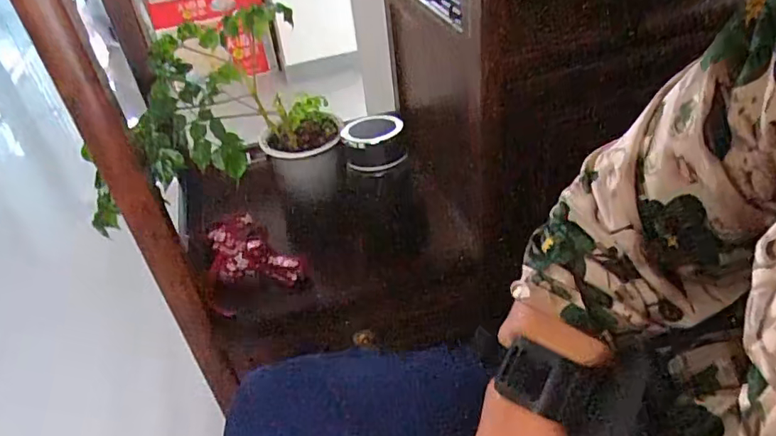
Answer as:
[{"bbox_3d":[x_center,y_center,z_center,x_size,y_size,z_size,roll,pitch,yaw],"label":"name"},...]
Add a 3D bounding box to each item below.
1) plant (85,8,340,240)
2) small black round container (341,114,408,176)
[{"bbox_3d":[-0.182,-0.102,0.657,0.197,0.188,0.313,7,39,18],"label":"plant"},{"bbox_3d":[-0.019,-0.097,0.681,0.072,0.050,0.081,-11,37,-4],"label":"small black round container"}]

